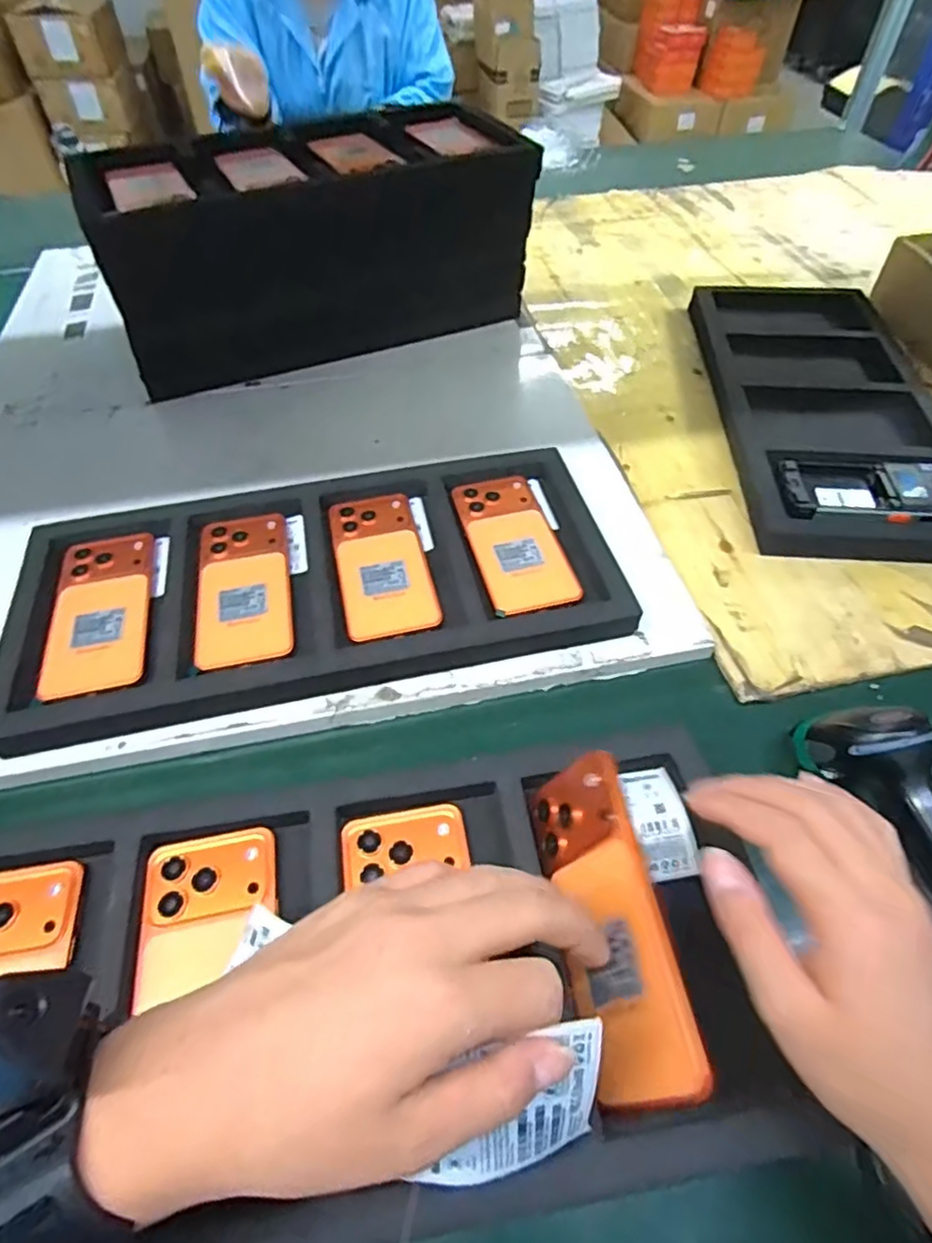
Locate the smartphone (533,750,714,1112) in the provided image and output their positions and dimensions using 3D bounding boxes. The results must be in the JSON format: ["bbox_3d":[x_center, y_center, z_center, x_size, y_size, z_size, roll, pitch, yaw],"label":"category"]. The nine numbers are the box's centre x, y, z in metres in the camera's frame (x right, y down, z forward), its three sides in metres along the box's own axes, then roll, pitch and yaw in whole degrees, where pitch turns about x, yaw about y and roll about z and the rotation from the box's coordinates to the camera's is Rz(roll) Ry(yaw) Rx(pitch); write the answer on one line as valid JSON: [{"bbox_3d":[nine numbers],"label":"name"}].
[{"bbox_3d":[0.073,0.154,0.331,0.008,0.068,0.162,17,46,-34],"label":"smartphone"}]

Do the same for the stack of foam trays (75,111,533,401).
[{"bbox_3d":[-0.171,-0.443,0.754,0.484,0.193,0.216,-16,54,-12],"label":"stack of foam trays"}]

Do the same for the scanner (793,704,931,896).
[{"bbox_3d":[0.291,0.139,0.406,0.055,0.071,0.183,-14,64,-11],"label":"scanner"}]

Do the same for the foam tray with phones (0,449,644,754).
[{"bbox_3d":[-0.121,-0.035,0.539,0.490,0.034,0.233,-10,54,-7],"label":"foam tray with phones"}]

